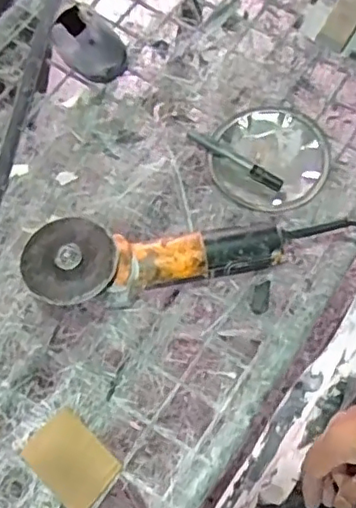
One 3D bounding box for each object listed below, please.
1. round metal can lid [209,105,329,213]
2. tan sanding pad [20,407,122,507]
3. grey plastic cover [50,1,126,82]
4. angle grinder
[{"bbox_3d":[0.118,-0.125,0.780,0.145,0.017,0.146,-1,64,2],"label":"round metal can lid"},{"bbox_3d":[-0.112,0.217,0.637,0.095,0.010,0.068,41,72,19],"label":"tan sanding pad"},{"bbox_3d":[-0.121,-0.285,0.835,0.096,0.076,0.088,-12,64,-3],"label":"grey plastic cover"},{"bbox_3d":[0.010,0.011,0.687,0.353,0.083,0.099,-4,63,-4],"label":"angle grinder"}]

